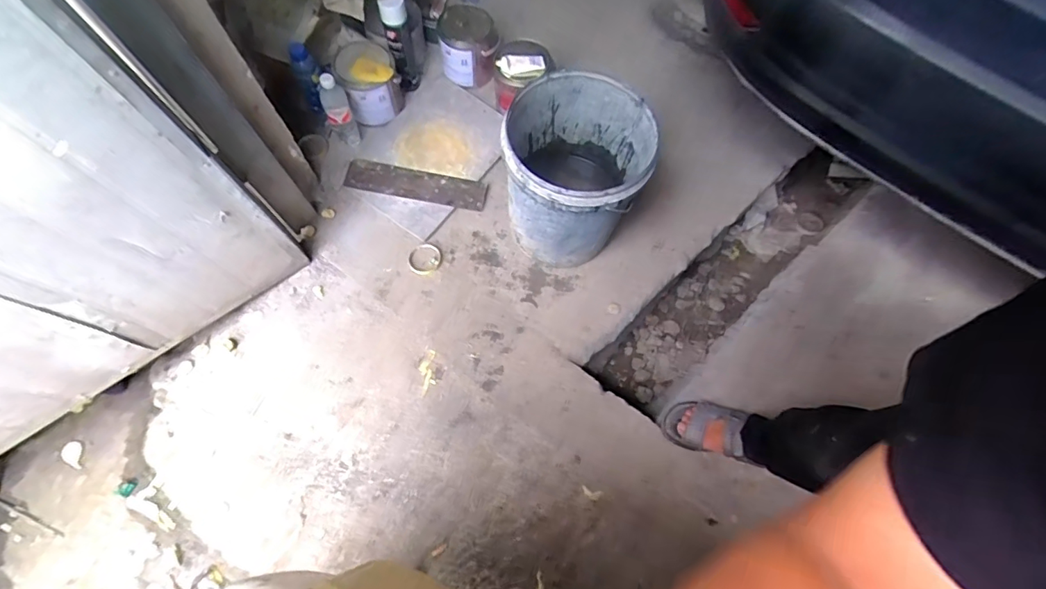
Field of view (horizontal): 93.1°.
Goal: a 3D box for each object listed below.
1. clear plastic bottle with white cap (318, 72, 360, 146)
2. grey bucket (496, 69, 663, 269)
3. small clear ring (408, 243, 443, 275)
[{"bbox_3d":[-0.474,-0.475,1.268,0.064,0.195,0.066,-22,70,-10],"label":"clear plastic bottle with white cap"},{"bbox_3d":[0.109,-0.263,1.103,0.288,0.342,0.300,1,68,-2],"label":"grey bucket"},{"bbox_3d":[-0.244,-0.090,1.232,0.081,0.010,0.075,1,68,-2],"label":"small clear ring"}]

